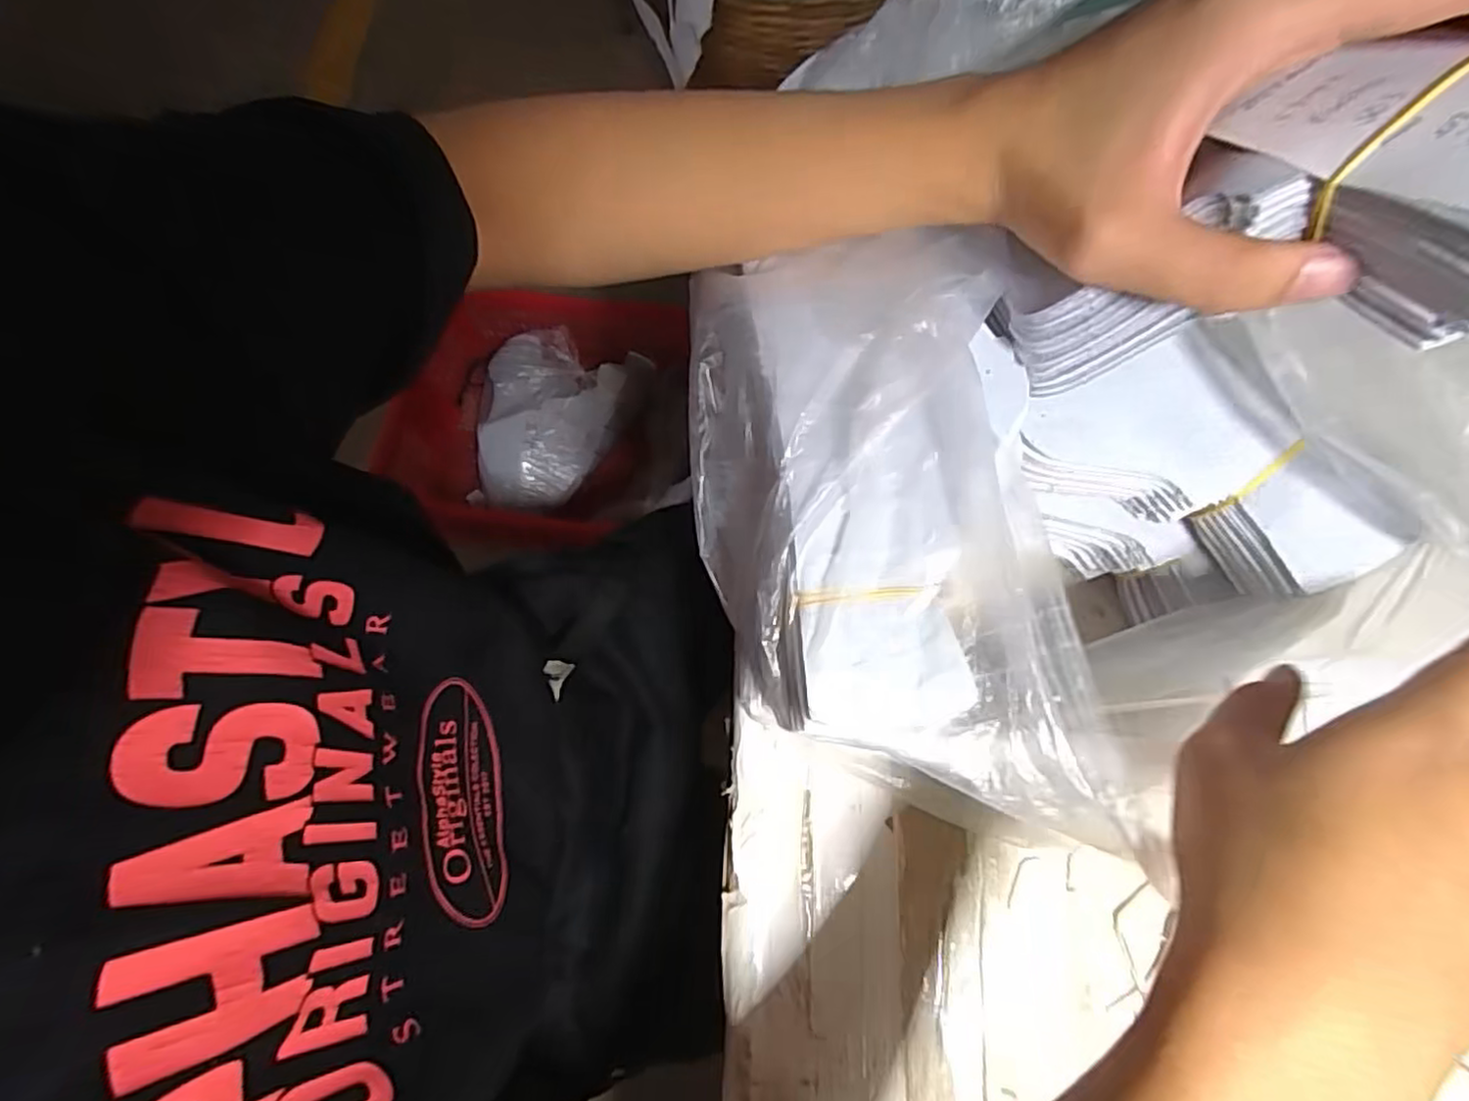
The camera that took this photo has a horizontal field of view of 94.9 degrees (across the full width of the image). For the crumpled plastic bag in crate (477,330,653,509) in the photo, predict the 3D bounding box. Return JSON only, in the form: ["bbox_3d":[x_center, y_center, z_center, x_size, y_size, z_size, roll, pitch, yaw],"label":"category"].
[{"bbox_3d":[-0.332,-0.231,1.188,0.253,0.082,0.332,17,76,8],"label":"crumpled plastic bag in crate"}]

